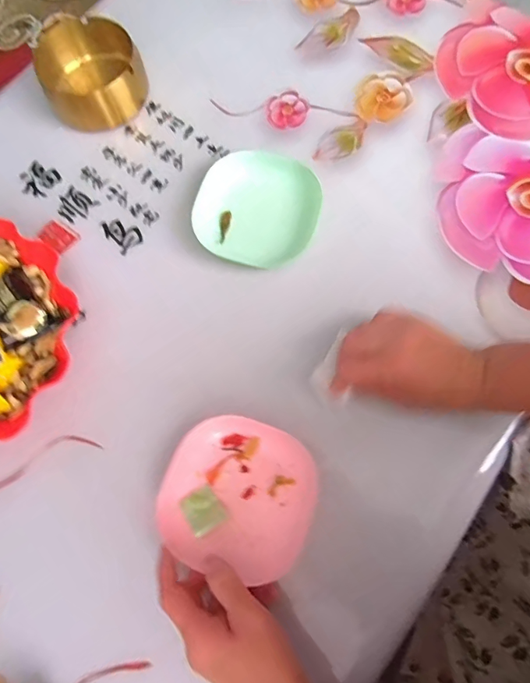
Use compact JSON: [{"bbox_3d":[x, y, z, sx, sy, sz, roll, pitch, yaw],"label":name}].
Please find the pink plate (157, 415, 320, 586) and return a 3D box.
[{"bbox_3d":[-0.022,0.131,0.394,0.129,0.028,0.120,0,74,1],"label":"pink plate"}]

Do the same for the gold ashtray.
[{"bbox_3d":[-0.195,-0.306,0.510,0.105,0.067,0.099,0,74,1],"label":"gold ashtray"}]

